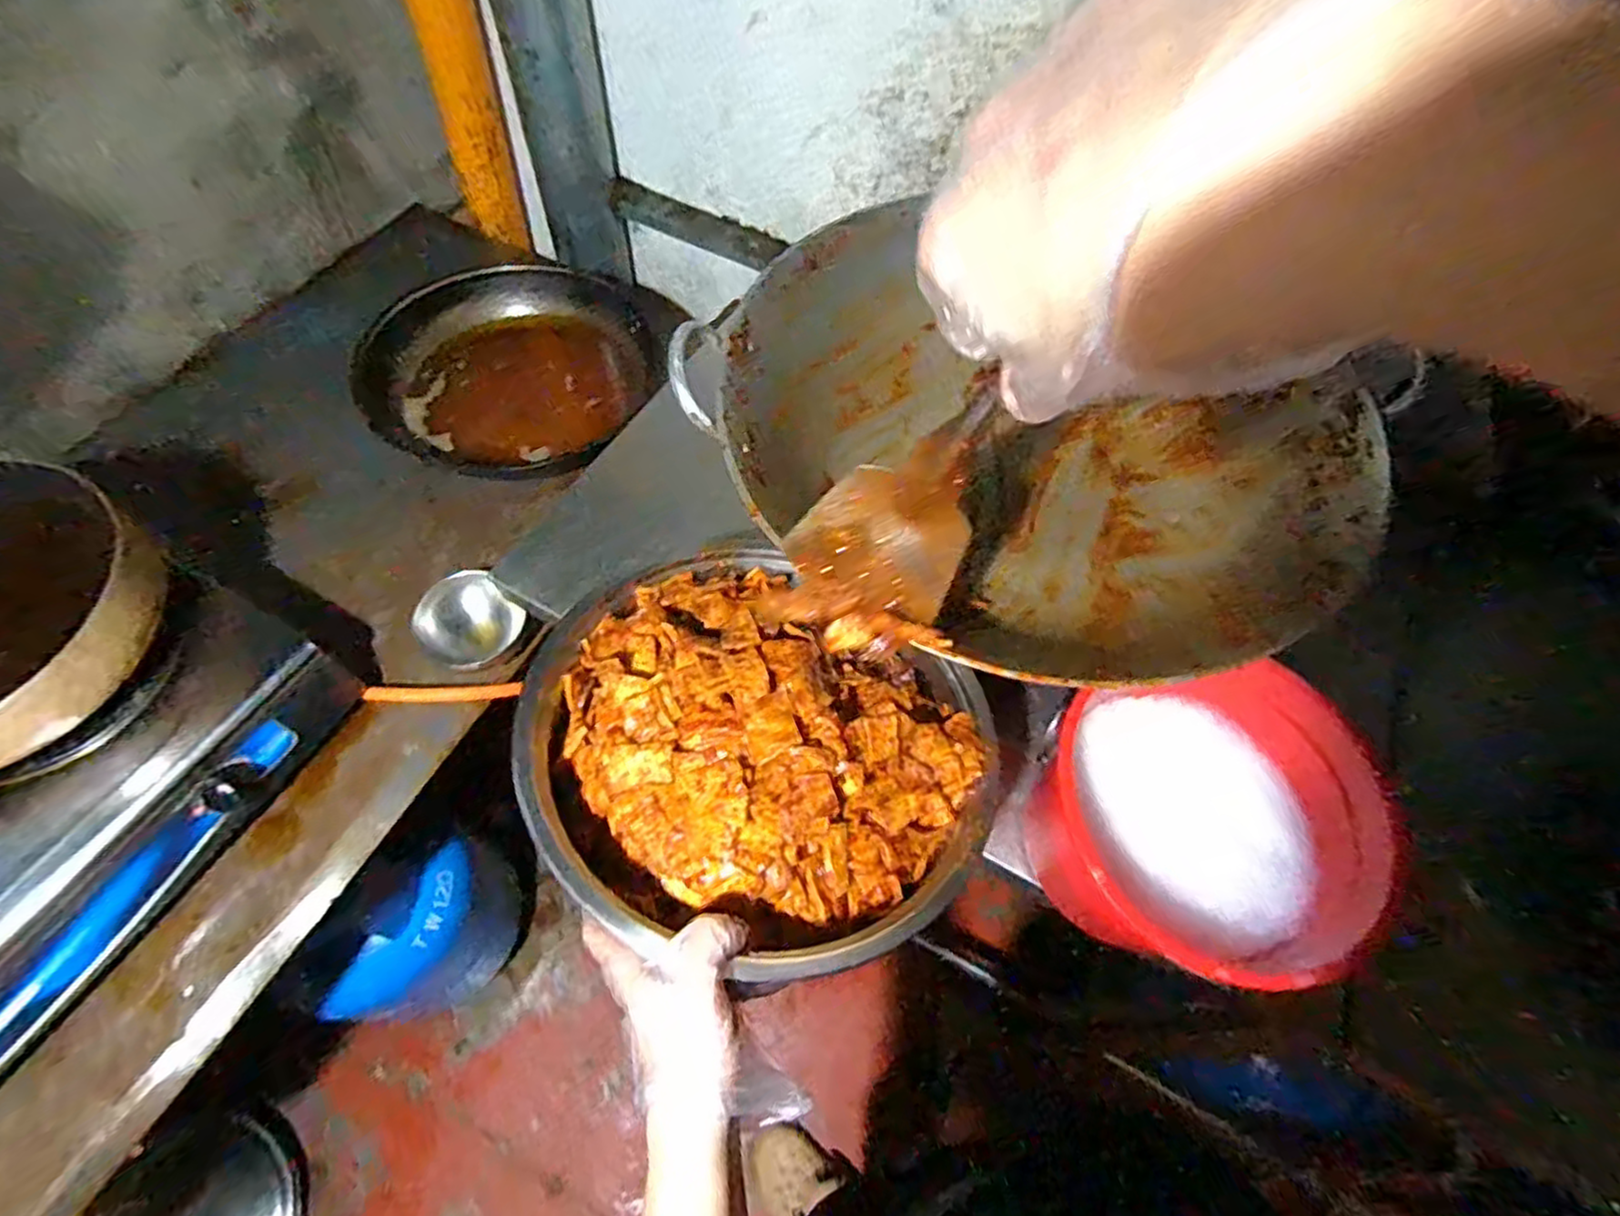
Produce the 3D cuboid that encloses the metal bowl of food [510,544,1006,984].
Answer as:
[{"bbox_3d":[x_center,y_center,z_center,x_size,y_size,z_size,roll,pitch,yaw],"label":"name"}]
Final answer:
[{"bbox_3d":[-0.037,0.092,0.476,0.297,0.094,0.257,27,62,11],"label":"metal bowl of food"}]

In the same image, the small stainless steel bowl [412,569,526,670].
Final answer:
[{"bbox_3d":[-0.369,0.015,0.774,0.078,0.066,0.098,34,63,15],"label":"small stainless steel bowl"}]

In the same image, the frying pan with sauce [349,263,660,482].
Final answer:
[{"bbox_3d":[-0.396,-0.328,0.944,0.340,0.070,0.322,2,60,-3],"label":"frying pan with sauce"}]

